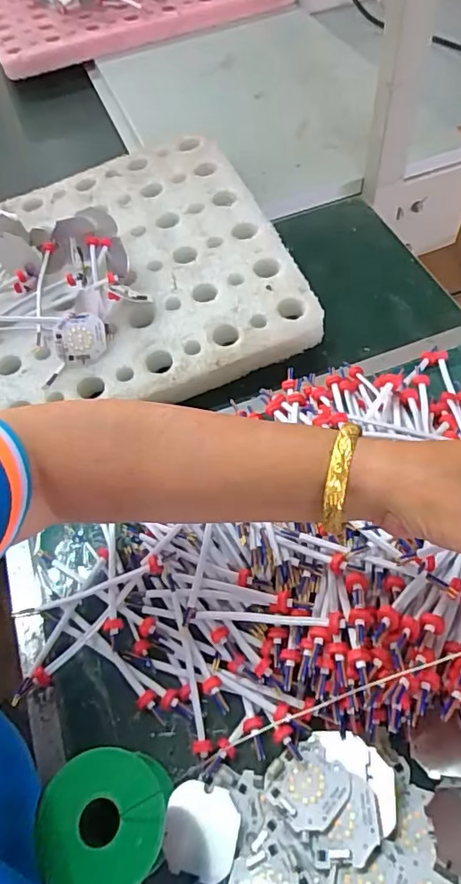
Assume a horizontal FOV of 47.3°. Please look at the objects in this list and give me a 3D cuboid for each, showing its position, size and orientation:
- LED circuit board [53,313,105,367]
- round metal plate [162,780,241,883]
[{"bbox_3d":[-0.147,-0.099,0.512,0.050,0.046,0.009,-11,17,-9],"label":"LED circuit board"},{"bbox_3d":[-0.019,0.244,0.330,0.045,0.004,0.048,12,41,6],"label":"round metal plate"}]

